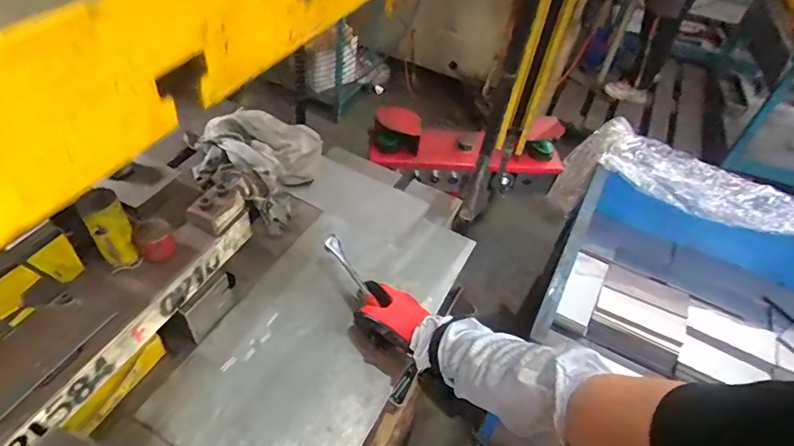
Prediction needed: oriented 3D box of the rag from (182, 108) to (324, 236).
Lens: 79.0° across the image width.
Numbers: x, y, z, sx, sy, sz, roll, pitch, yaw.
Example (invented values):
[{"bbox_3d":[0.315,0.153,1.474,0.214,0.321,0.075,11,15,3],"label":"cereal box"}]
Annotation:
[{"bbox_3d":[-0.282,-0.121,0.876,0.263,0.077,0.242,16,47,8],"label":"rag"}]

